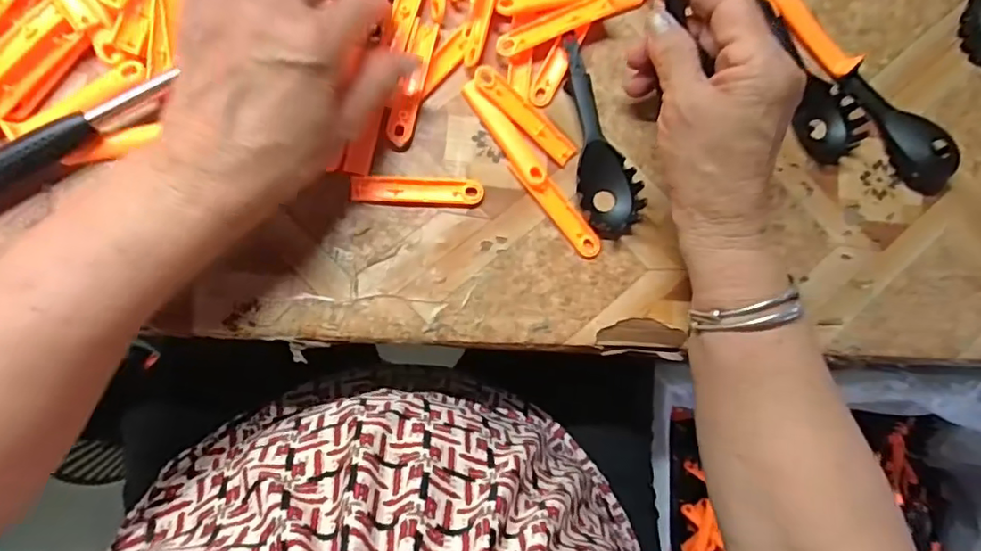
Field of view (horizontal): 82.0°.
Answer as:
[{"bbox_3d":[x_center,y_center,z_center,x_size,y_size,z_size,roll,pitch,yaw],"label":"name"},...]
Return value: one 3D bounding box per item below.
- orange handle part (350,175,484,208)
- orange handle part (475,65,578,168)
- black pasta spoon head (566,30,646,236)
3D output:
[{"bbox_3d":[-0.043,-0.050,0.332,0.076,0.004,0.017,1,85,-6],"label":"orange handle part"},{"bbox_3d":[0.021,-0.097,0.342,0.075,0.010,0.015,41,82,-2],"label":"orange handle part"},{"bbox_3d":[0.064,-0.086,0.343,0.035,0.018,0.125,-13,87,-7],"label":"black pasta spoon head"}]

